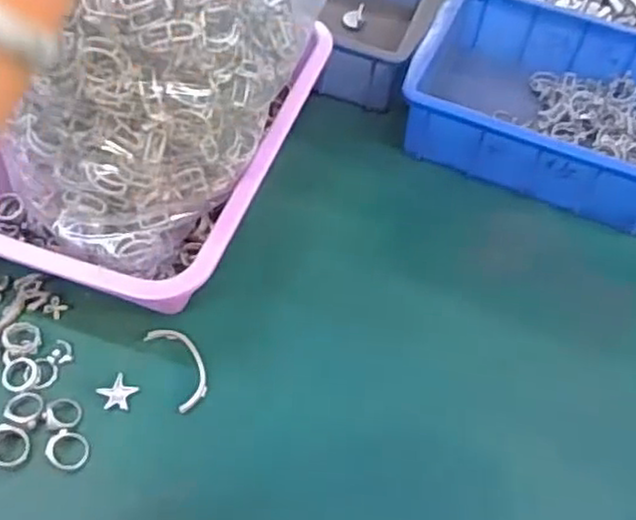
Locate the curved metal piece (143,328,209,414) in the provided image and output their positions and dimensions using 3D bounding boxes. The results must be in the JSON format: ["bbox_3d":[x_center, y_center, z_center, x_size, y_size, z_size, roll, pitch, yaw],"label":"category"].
[{"bbox_3d":[-0.095,0.072,0.475,0.028,0.008,0.066,-25,61,-19],"label":"curved metal piece"}]

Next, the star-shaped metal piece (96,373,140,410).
[{"bbox_3d":[-0.136,0.090,0.463,0.024,0.004,0.024,30,59,15],"label":"star-shaped metal piece"}]

